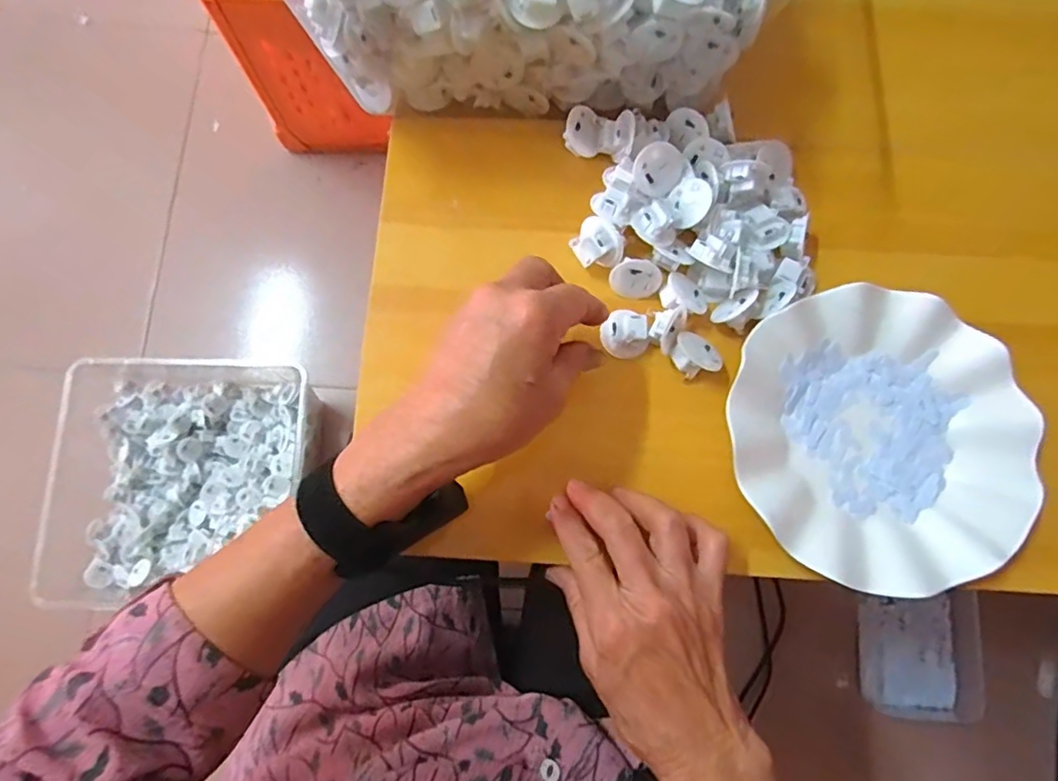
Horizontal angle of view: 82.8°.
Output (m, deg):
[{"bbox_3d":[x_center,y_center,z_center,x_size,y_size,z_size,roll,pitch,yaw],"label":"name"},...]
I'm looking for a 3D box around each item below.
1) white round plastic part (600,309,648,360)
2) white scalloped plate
[{"bbox_3d":[0.063,-0.036,0.387,0.030,0.020,0.028,0,78,-1],"label":"white round plastic part"},{"bbox_3d":[0.216,0.028,0.371,0.180,0.022,0.177,0,78,-1],"label":"white scalloped plate"}]

